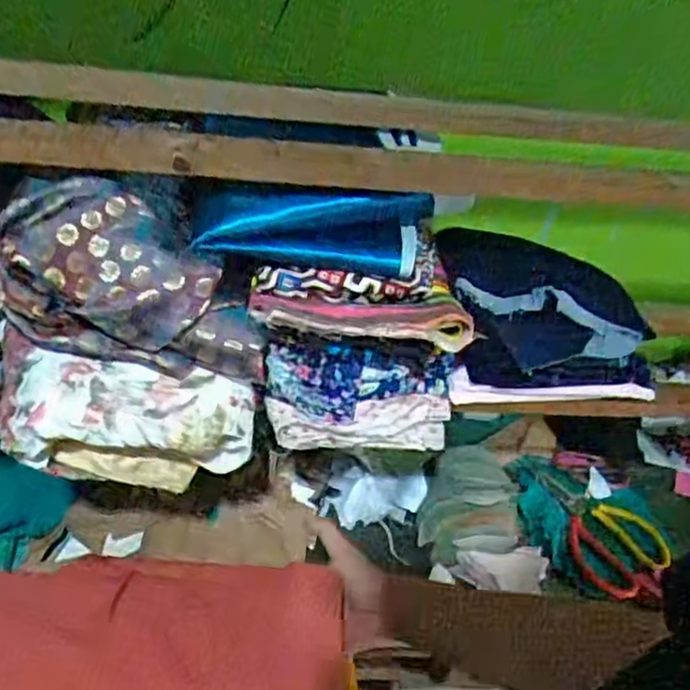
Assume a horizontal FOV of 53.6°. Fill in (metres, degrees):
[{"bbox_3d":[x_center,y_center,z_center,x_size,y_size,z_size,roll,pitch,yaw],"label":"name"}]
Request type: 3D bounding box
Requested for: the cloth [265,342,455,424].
[{"bbox_3d":[0.016,0.031,0.625,0.171,0.070,0.029,-1,39,-10],"label":"cloth"}]

